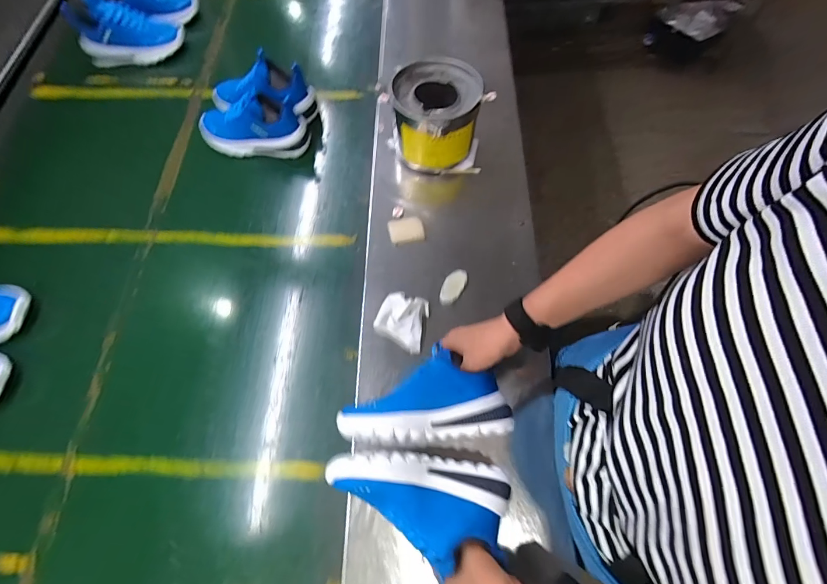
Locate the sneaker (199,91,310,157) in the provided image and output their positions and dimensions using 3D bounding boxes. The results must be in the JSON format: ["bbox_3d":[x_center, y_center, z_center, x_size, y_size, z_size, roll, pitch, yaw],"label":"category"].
[{"bbox_3d":[-0.294,-0.307,0.684,0.191,0.091,0.088,12,66,5],"label":"sneaker"}]

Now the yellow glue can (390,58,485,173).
[{"bbox_3d":[0.035,-0.284,0.638,0.137,0.123,0.152,10,66,4],"label":"yellow glue can"}]

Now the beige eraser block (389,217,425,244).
[{"bbox_3d":[-0.012,-0.102,0.614,0.057,0.010,0.043,-12,67,-6],"label":"beige eraser block"}]

